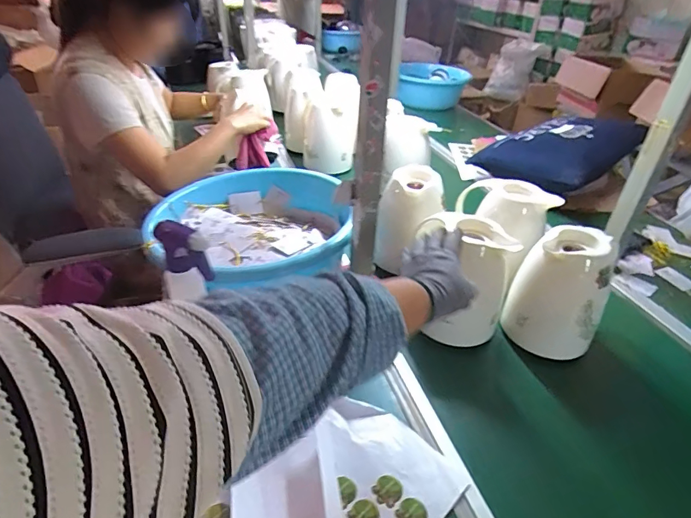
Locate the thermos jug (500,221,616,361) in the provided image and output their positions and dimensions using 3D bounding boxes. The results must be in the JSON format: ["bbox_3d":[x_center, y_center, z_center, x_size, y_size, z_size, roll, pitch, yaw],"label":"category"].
[{"bbox_3d":[0.340,0.056,0.694,0.135,0.191,0.115,22,40,24],"label":"thermos jug"}]

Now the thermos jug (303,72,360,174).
[{"bbox_3d":[-0.042,-0.364,1.131,0.133,0.220,0.185,1,35,-4],"label":"thermos jug"}]

